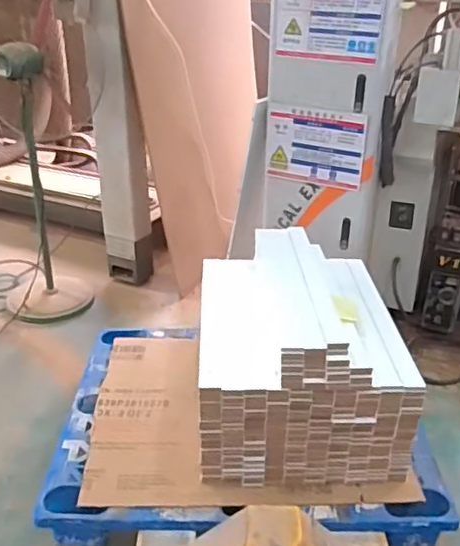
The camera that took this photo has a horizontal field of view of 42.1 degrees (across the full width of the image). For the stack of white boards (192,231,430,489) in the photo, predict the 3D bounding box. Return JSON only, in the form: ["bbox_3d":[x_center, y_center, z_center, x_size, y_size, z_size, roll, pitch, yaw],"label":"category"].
[{"bbox_3d":[0.196,0.258,1.893,0.591,0.528,0.719,4,19,-4],"label":"stack of white boards"}]

